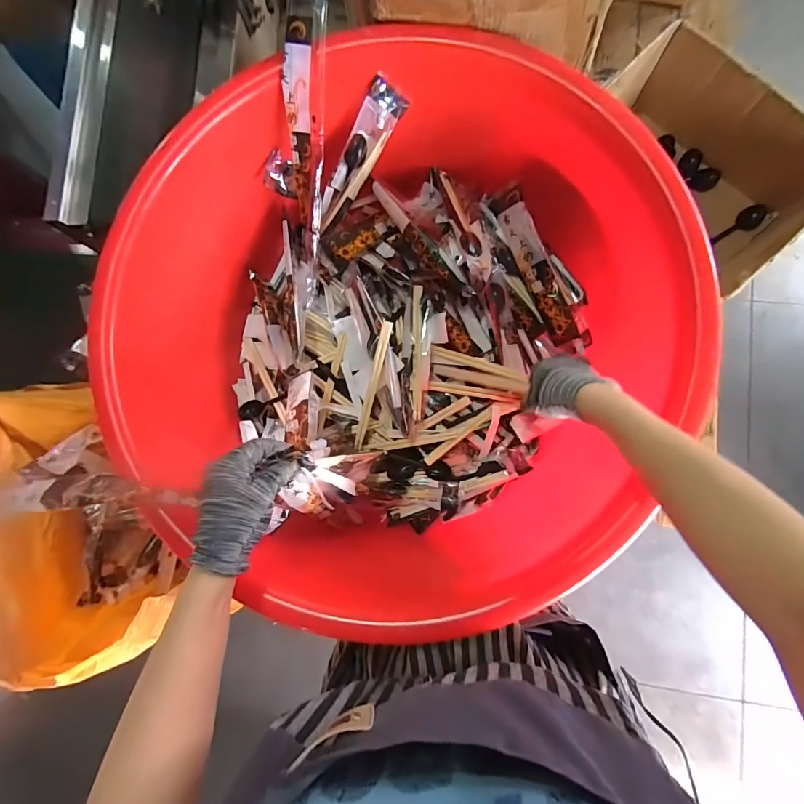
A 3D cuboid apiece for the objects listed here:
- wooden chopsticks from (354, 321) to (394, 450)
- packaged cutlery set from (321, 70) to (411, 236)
[{"bbox_3d":[-0.042,-0.020,0.574,0.014,0.009,0.189,18,107,7],"label":"wooden chopsticks"},{"bbox_3d":[-0.066,-0.326,0.569,0.045,0.015,0.209,29,122,-15],"label":"packaged cutlery set"}]

